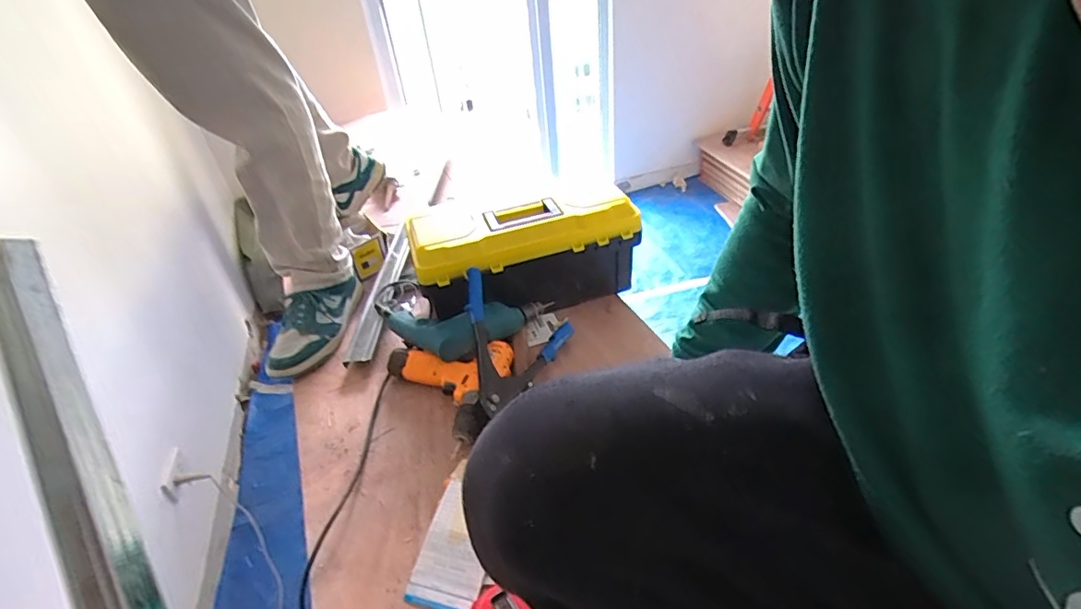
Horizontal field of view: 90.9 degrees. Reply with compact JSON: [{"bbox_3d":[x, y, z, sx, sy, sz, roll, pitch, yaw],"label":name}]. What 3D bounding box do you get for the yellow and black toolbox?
[{"bbox_3d":[-0.032,-0.103,0.996,0.396,0.192,0.168,-17,39,-12],"label":"yellow and black toolbox"}]

